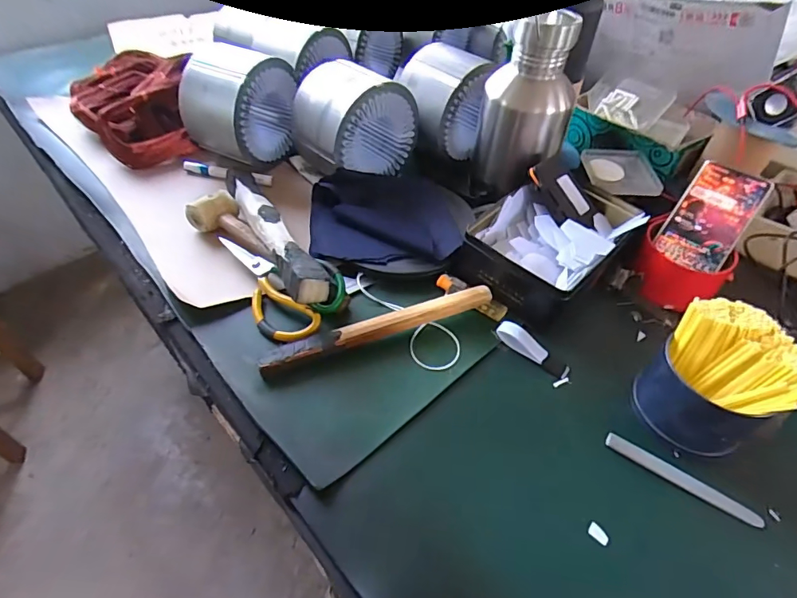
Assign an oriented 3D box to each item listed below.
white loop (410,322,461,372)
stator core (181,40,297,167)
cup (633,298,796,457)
[{"bbox_3d":[0.039,0.050,0.487,0.054,0.007,0.061,24,50,15],"label":"white loop"},{"bbox_3d":[-0.233,-0.286,0.698,0.120,0.136,0.135,24,51,19],"label":"stator core"},{"bbox_3d":[0.288,0.077,0.421,0.105,0.100,0.102,1,47,-1],"label":"cup"}]

